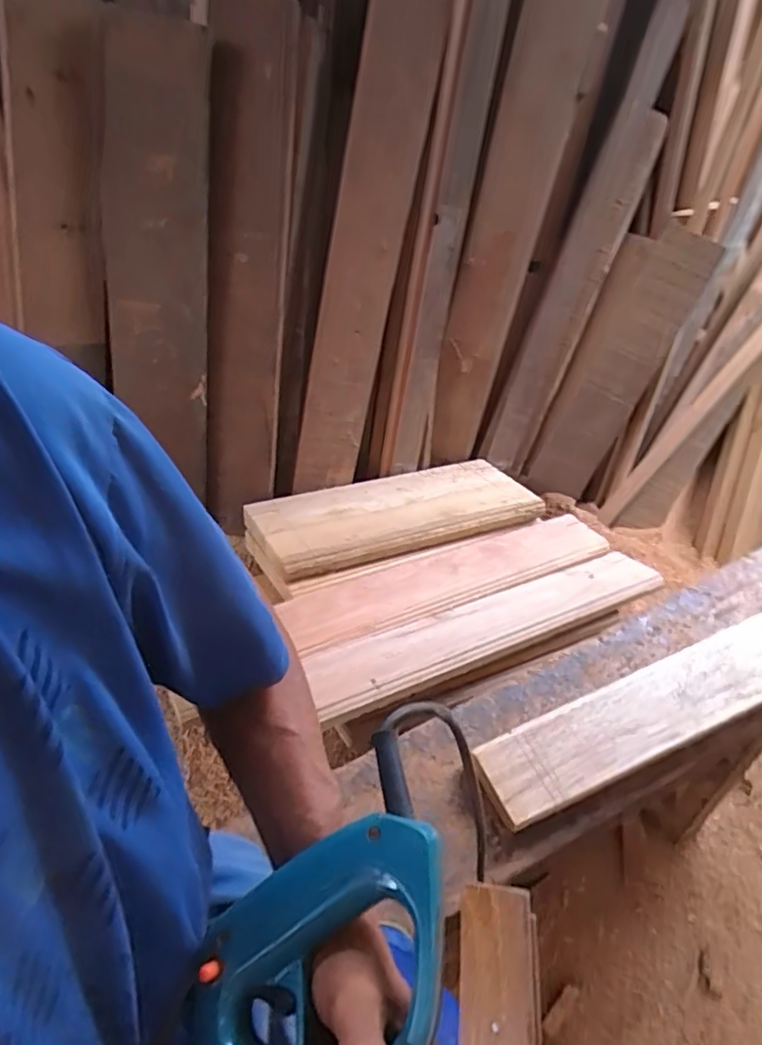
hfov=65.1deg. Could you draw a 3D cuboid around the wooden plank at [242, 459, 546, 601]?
[{"bbox_3d":[0.021,-0.022,1.050,0.531,0.031,0.222,-16,45,-25],"label":"wooden plank"}]

